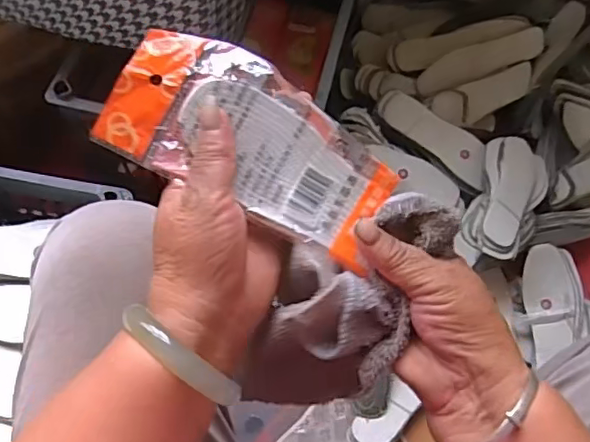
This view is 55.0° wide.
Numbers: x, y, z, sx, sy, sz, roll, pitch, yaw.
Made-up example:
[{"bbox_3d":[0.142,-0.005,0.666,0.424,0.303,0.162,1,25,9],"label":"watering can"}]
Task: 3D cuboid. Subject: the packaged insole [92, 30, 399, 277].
[{"bbox_3d":[-0.021,-0.045,0.317,0.157,0.009,0.080,27,86,-6],"label":"packaged insole"}]

